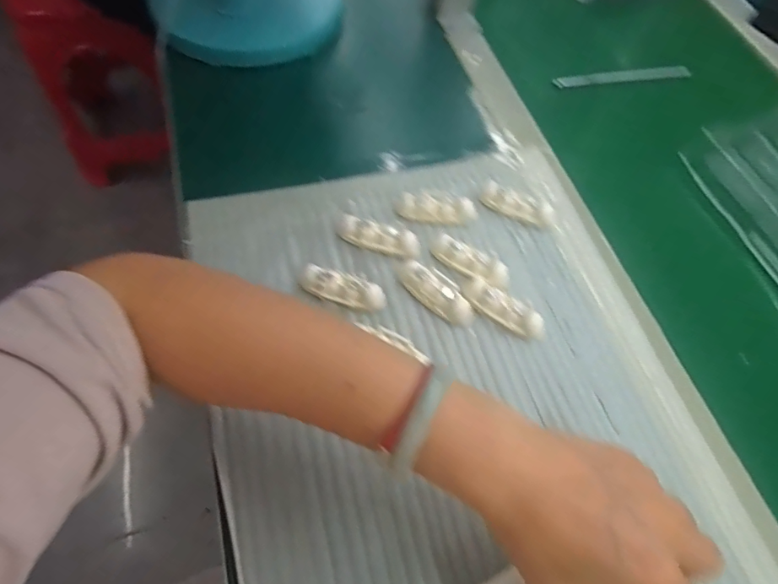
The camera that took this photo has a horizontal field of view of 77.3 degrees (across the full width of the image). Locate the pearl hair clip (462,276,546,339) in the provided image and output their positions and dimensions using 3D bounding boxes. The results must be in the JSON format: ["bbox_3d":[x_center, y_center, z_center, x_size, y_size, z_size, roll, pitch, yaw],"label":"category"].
[{"bbox_3d":[0.086,0.011,0.365,0.066,0.015,0.021,32,65,14],"label":"pearl hair clip"}]

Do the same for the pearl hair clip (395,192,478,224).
[{"bbox_3d":[0.039,-0.068,0.406,0.065,0.016,0.018,7,62,2],"label":"pearl hair clip"}]

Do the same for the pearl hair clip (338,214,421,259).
[{"bbox_3d":[-0.009,-0.045,0.392,0.070,0.014,0.019,18,62,8],"label":"pearl hair clip"}]

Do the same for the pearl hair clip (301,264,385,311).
[{"bbox_3d":[-0.034,-0.003,0.366,0.064,0.013,0.022,12,62,4],"label":"pearl hair clip"}]

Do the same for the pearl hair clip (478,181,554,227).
[{"bbox_3d":[0.110,-0.074,0.416,0.063,0.011,0.024,31,65,14],"label":"pearl hair clip"}]

